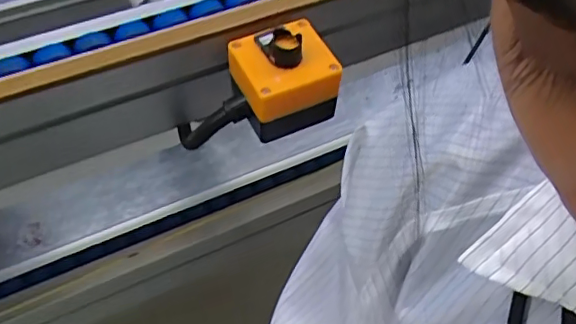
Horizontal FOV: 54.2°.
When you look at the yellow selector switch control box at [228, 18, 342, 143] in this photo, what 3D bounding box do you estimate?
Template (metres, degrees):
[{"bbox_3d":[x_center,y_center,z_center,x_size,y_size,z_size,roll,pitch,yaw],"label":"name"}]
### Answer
[{"bbox_3d":[-0.005,-0.080,0.510,0.078,0.078,0.075,-20,58,-15],"label":"yellow selector switch control box"}]

